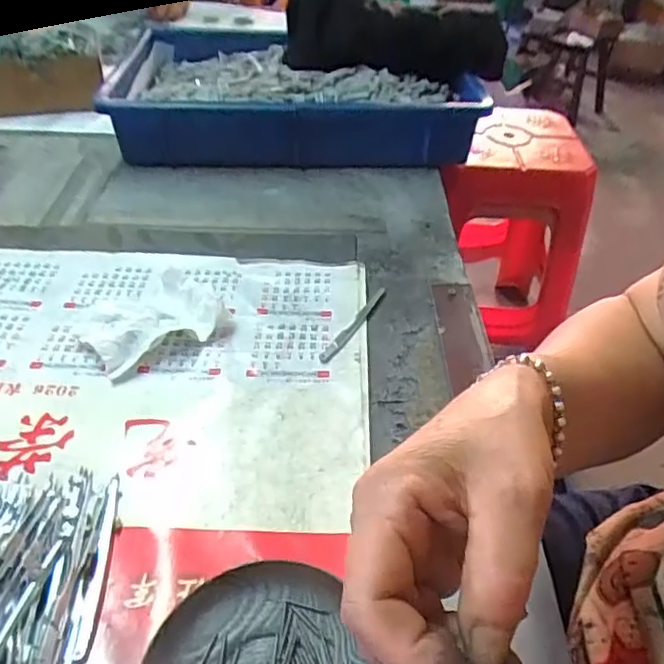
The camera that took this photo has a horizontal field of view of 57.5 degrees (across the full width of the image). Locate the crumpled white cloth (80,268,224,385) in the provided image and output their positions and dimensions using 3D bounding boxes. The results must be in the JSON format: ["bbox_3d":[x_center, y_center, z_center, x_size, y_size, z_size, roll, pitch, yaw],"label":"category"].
[{"bbox_3d":[-0.144,-0.018,0.478,0.105,0.034,0.083,-27,49,-29],"label":"crumpled white cloth"}]

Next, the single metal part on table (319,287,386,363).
[{"bbox_3d":[0.020,-0.009,0.494,0.010,0.005,0.104,23,45,22],"label":"single metal part on table"}]

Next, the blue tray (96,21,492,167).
[{"bbox_3d":[-0.048,-0.328,0.799,0.418,0.075,0.354,0,41,-3],"label":"blue tray"}]

